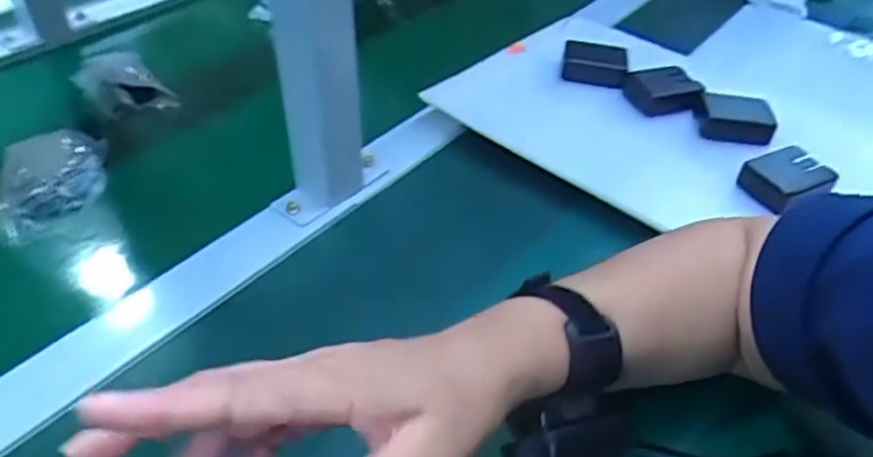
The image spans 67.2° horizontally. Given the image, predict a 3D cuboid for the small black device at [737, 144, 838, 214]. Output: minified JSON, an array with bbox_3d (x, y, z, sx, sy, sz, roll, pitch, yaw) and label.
[{"bbox_3d":[0.271,-0.040,0.506,0.071,0.016,0.045,-20,46,-24],"label":"small black device"}]

